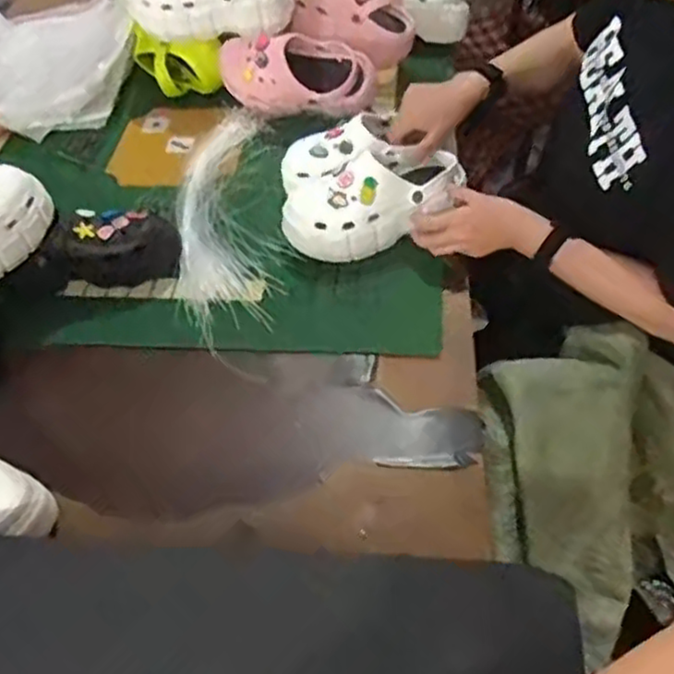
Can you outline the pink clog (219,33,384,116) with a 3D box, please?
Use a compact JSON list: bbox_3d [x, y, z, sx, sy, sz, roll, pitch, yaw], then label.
[{"bbox_3d":[-0.067,-0.435,1.169,0.263,0.110,0.102,2,49,8],"label":"pink clog"}]

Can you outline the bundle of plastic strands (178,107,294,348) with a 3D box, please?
[{"bbox_3d":[-0.162,-0.189,1.044,0.146,0.025,0.491,-10,48,-3],"label":"bundle of plastic strands"}]

